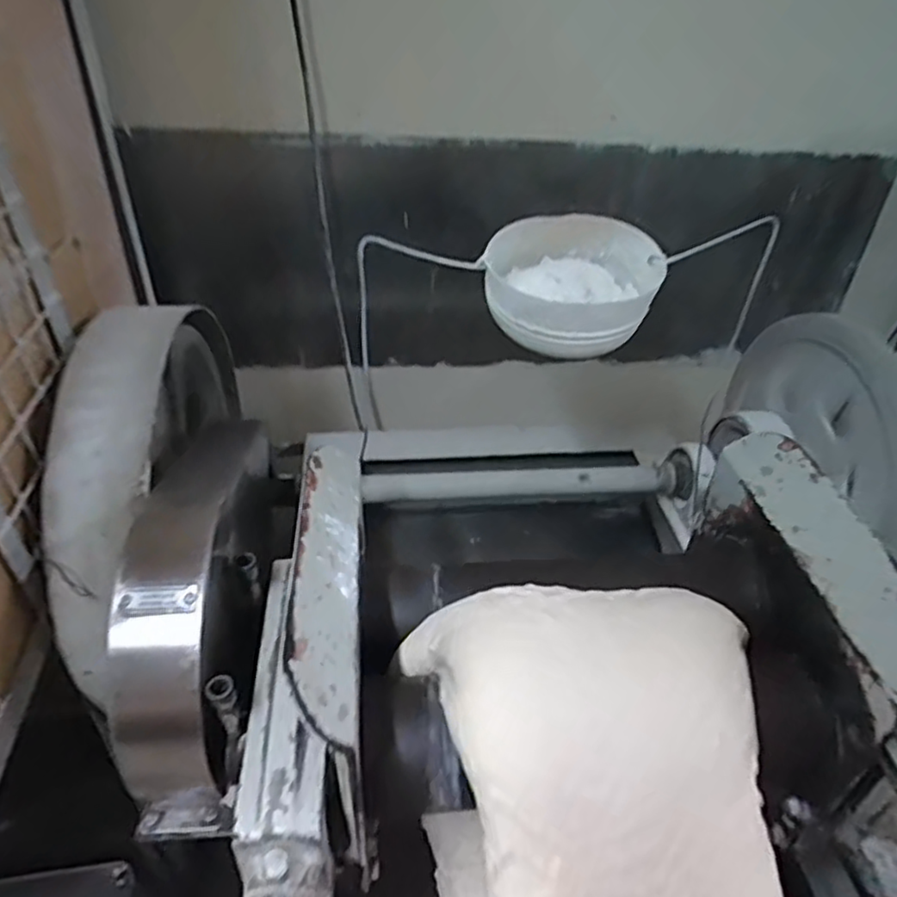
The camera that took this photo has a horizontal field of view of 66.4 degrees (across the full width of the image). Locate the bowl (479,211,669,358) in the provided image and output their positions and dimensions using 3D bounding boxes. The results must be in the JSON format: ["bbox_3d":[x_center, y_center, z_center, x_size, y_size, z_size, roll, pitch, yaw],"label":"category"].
[{"bbox_3d":[0.128,-0.170,0.706,0.169,0.096,0.156,2,37,-1],"label":"bowl"}]

